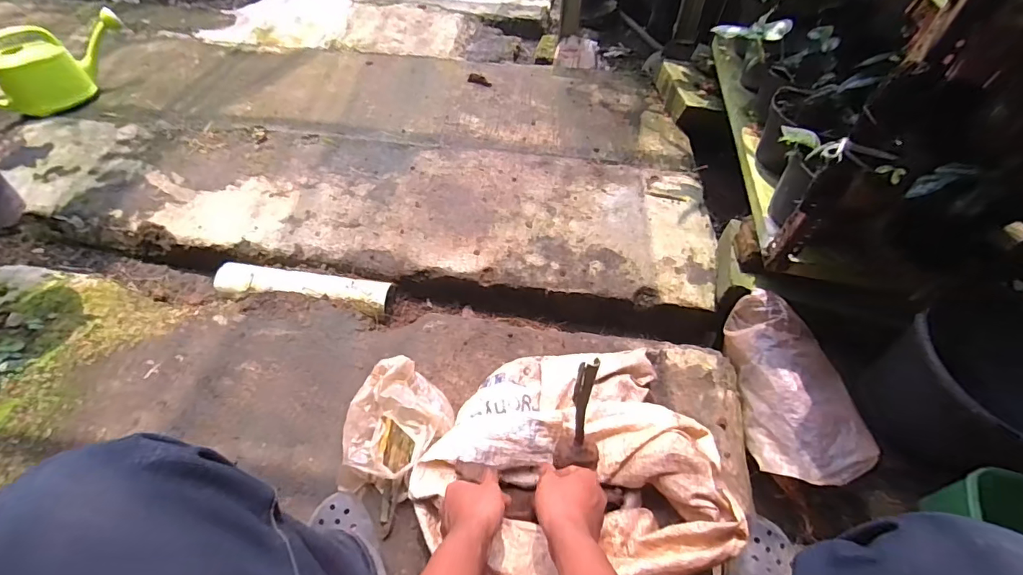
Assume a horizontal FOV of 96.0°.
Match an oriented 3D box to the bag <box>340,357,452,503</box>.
[{"bbox_3d":[-0.187,0.218,0.762,0.163,0.090,0.198,3,51,0],"label":"bag"}]

